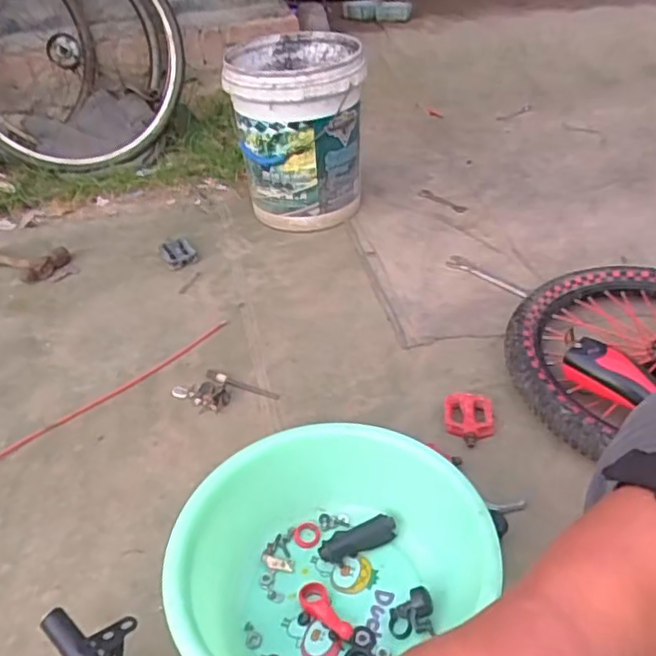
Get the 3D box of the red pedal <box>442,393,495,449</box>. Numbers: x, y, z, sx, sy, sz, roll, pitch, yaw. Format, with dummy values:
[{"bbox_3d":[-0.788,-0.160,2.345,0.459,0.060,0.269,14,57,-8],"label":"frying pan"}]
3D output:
[{"bbox_3d":[0.216,0.138,0.971,0.076,0.020,0.092,7,39,11],"label":"red pedal"}]

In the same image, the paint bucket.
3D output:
[{"bbox_3d":[-0.076,-0.465,1.530,0.295,0.372,0.321,-5,38,-2],"label":"paint bucket"}]

